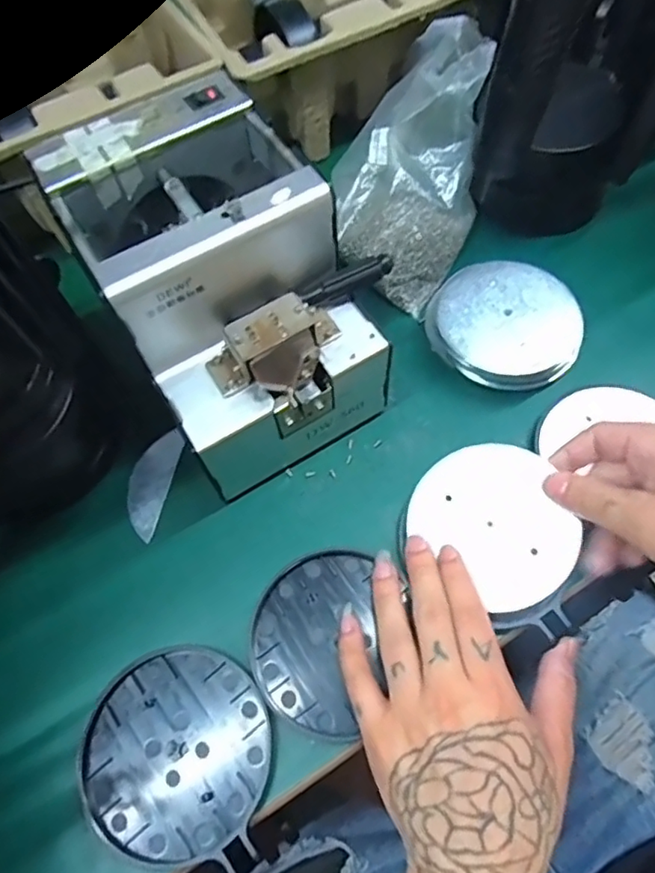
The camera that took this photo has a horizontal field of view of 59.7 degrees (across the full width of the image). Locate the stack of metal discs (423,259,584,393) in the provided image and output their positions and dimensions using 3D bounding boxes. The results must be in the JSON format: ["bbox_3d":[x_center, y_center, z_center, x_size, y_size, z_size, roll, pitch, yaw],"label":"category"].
[{"bbox_3d":[0.122,-0.075,0.400,0.092,0.034,0.094,-27,65,-10],"label":"stack of metal discs"}]

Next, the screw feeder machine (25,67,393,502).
[{"bbox_3d":[-0.054,-0.092,0.339,0.136,0.127,0.175,-31,66,-11],"label":"screw feeder machine"}]

